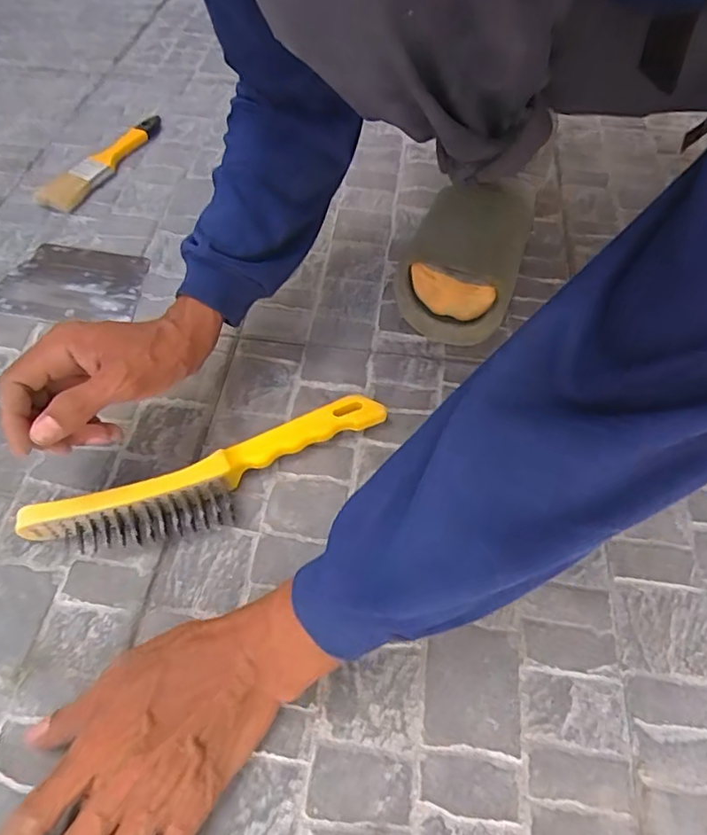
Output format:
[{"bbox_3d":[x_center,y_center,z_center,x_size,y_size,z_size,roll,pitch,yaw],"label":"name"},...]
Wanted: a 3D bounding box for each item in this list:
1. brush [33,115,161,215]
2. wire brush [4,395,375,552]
[{"bbox_3d":[-0.283,-0.295,0.632,0.044,0.011,0.194,18,57,12],"label":"brush"},{"bbox_3d":[-0.093,0.044,0.395,0.253,0.034,0.052,-22,57,-14],"label":"wire brush"}]

